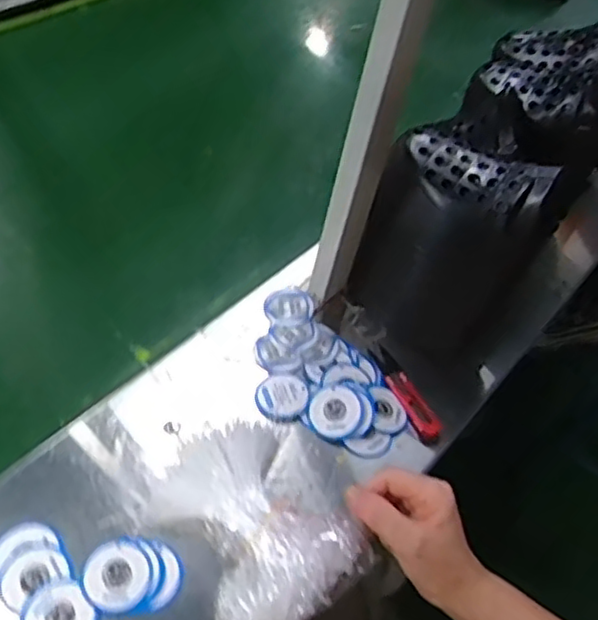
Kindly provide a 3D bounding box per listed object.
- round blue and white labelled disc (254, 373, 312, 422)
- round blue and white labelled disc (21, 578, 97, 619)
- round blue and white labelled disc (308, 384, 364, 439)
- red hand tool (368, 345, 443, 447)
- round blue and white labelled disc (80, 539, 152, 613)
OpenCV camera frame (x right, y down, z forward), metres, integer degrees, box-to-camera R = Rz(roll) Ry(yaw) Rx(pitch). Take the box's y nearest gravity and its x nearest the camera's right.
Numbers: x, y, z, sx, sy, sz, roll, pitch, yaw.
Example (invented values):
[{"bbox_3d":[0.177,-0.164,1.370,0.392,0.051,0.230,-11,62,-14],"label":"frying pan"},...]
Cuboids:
[{"bbox_3d":[-0.014,0.075,0.576,0.046,0.004,0.046,7,51,-8],"label":"round blue and white labelled disc"},{"bbox_3d":[-0.164,0.209,0.450,0.048,0.004,0.045,7,51,-8],"label":"round blue and white labelled disc"},{"bbox_3d":[0.031,0.086,0.570,0.046,0.006,0.047,-1,62,2],"label":"round blue and white labelled disc"},{"bbox_3d":[0.100,0.077,0.609,0.024,0.013,0.108,-17,51,-19],"label":"red hand tool"},{"bbox_3d":[-0.127,0.186,0.463,0.044,0.006,0.046,7,51,-8],"label":"round blue and white labelled disc"}]

